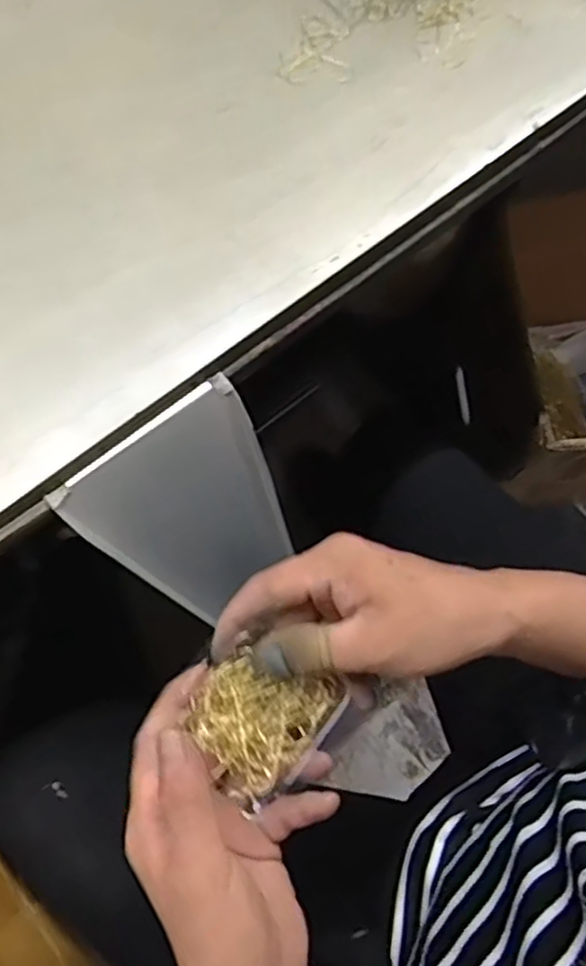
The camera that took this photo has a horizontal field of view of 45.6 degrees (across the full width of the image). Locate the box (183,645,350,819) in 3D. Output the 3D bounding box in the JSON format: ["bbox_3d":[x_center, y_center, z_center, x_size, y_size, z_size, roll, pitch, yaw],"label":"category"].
[{"bbox_3d":[-0.014,0.109,0.329,0.058,0.012,0.069,43,80,10],"label":"box"}]

